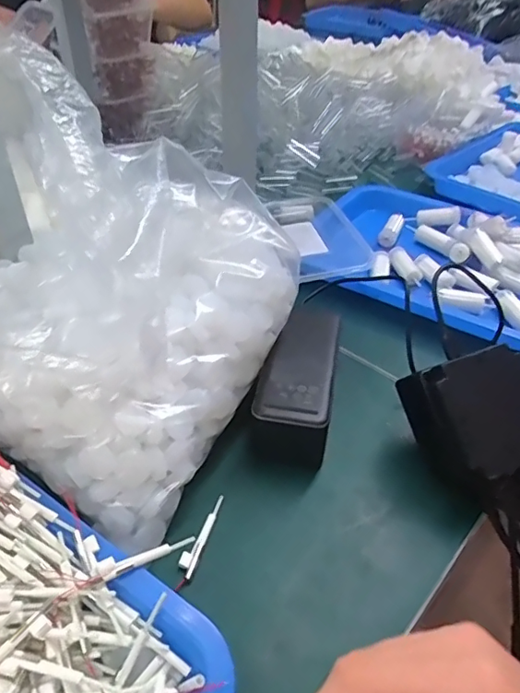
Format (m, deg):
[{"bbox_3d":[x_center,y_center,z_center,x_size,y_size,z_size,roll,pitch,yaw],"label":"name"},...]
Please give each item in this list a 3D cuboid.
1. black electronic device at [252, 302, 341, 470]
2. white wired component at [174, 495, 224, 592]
[{"bbox_3d":[0.029,0.028,0.402,0.055,0.052,0.131,9,44,7],"label":"black electronic device"},{"bbox_3d":[-0.038,0.122,0.328,0.010,0.004,0.065,15,43,13],"label":"white wired component"}]

